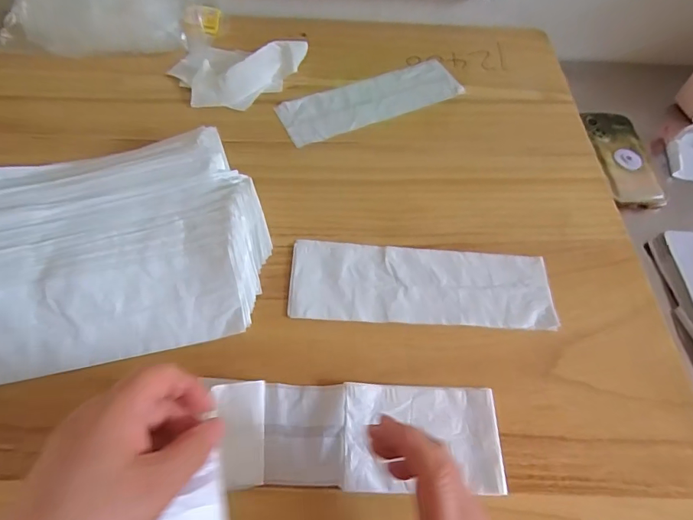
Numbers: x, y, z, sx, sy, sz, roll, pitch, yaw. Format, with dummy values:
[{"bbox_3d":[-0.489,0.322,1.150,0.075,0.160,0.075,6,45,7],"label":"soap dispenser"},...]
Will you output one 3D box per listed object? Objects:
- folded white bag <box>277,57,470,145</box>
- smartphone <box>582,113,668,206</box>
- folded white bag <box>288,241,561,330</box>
[{"bbox_3d":[0.034,-0.208,0.580,0.244,0.005,0.078,-23,63,-17],"label":"folded white bag"},{"bbox_3d":[0.372,-0.142,0.610,0.080,0.015,0.164,2,57,-2],"label":"smartphone"},{"bbox_3d":[0.072,0.022,0.439,0.248,0.007,0.081,4,59,-2],"label":"folded white bag"}]

